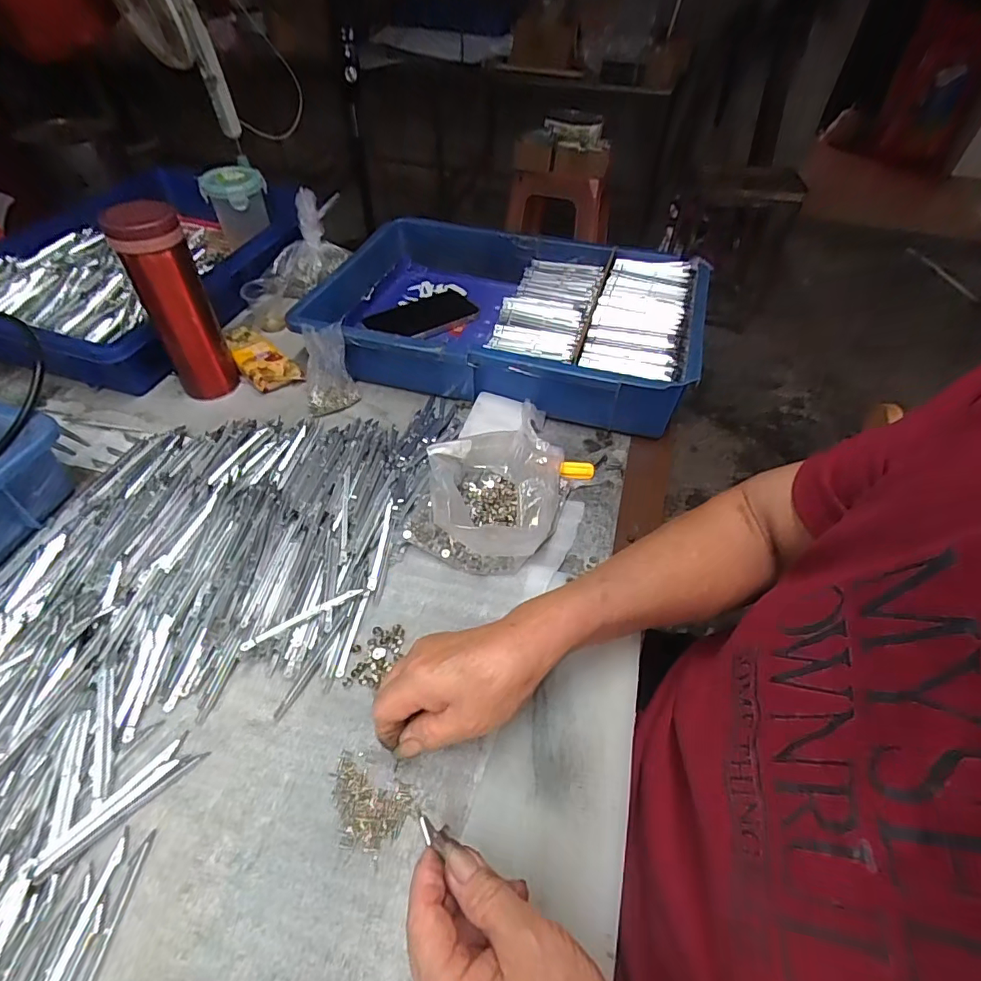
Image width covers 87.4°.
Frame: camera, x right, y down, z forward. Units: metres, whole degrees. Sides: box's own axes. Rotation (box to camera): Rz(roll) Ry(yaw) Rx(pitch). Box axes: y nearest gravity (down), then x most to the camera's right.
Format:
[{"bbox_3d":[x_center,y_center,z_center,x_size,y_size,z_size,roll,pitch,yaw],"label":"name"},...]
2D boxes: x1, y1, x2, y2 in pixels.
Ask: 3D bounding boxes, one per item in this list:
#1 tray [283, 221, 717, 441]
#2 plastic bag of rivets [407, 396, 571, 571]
[{"bbox_3d":[0.022,-0.209,0.622,0.427,0.083,0.281,14,49,10],"label":"tray"},{"bbox_3d":[0.000,0.001,0.443,0.115,0.066,0.123,21,49,16],"label":"plastic bag of rivets"}]

